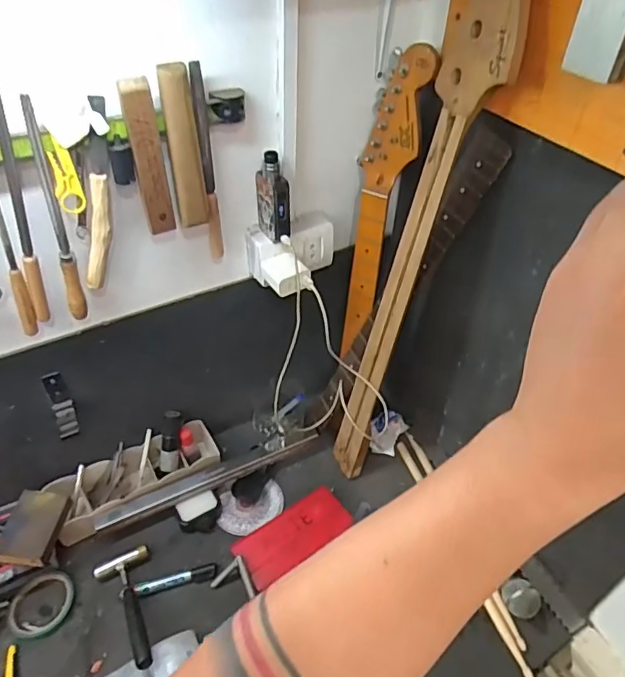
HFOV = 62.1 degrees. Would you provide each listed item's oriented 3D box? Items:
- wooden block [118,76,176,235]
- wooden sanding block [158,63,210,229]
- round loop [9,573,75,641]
[{"bbox_3d":[-0.183,-0.196,0.581,0.033,0.171,0.013,-17,47,-19],"label":"wooden block"},{"bbox_3d":[-0.143,-0.210,0.588,0.034,0.178,0.021,-6,44,-8],"label":"wooden sanding block"},{"bbox_3d":[-0.398,0.386,0.758,0.087,0.022,0.087,-19,47,-21],"label":"round loop"}]

